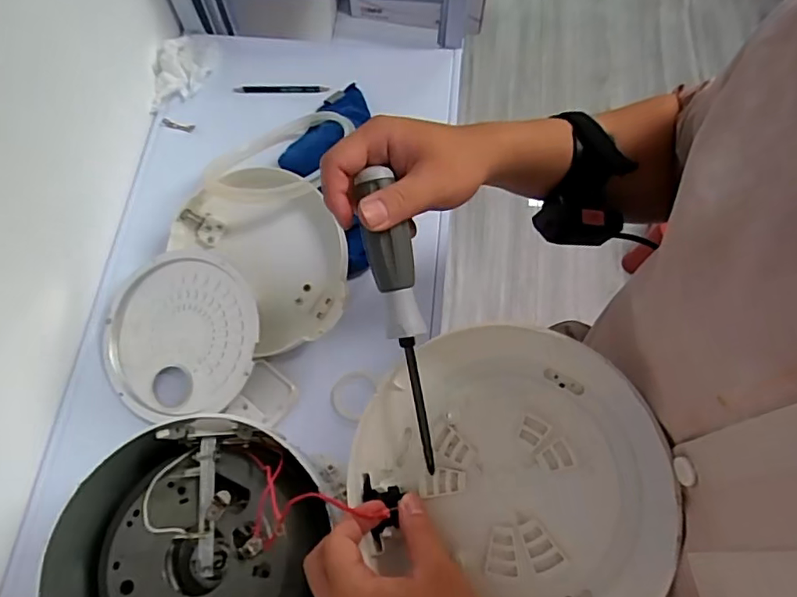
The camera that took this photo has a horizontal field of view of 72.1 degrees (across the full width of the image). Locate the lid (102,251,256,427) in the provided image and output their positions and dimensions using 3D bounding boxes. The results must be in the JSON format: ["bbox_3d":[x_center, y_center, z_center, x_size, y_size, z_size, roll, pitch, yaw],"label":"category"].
[{"bbox_3d":[-0.235,0.037,0.593,0.176,0.015,0.173,-2,81,12],"label":"lid"}]

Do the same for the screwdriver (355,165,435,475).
[{"bbox_3d":[0.004,0.014,0.372,0.029,0.025,0.201,-12,98,-4],"label":"screwdriver"}]

